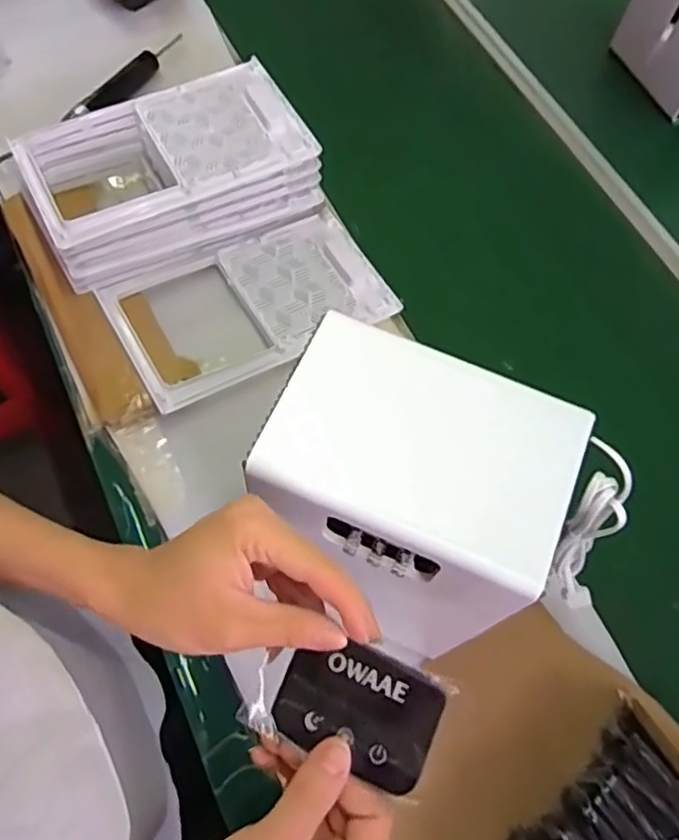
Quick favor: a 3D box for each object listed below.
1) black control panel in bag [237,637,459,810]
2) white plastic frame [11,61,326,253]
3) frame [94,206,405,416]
[{"bbox_3d":[0.003,0.149,0.347,0.097,0.008,0.061,16,77,21],"label":"black control panel in bag"},{"bbox_3d":[-0.223,-0.349,0.851,0.346,0.028,0.193,-26,69,-14],"label":"white plastic frame"},{"bbox_3d":[-0.113,-0.155,0.866,0.345,0.023,0.200,-26,67,-20],"label":"frame"}]

